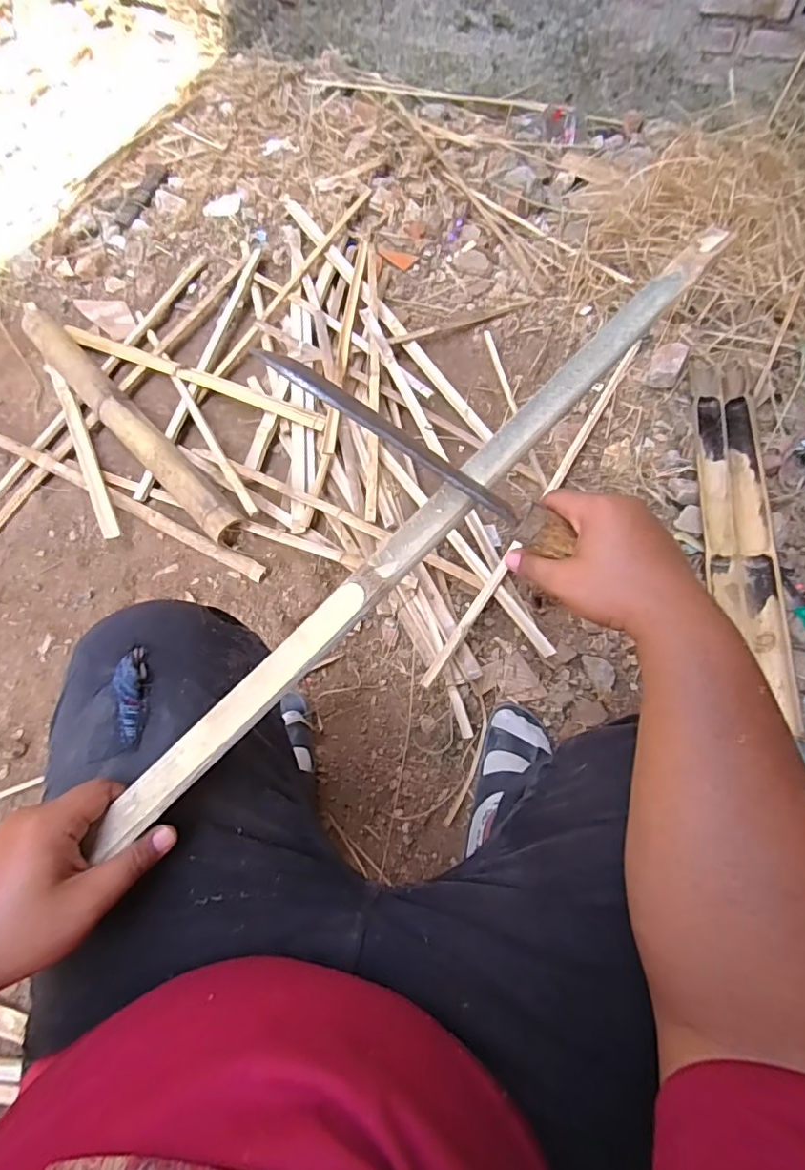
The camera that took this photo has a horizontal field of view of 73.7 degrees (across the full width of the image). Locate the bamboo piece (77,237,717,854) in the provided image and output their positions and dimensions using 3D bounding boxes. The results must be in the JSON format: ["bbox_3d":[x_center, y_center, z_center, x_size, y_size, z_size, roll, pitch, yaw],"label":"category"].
[{"bbox_3d":[0.027,-0.049,0.395,0.622,0.007,0.043,-45,70,-7],"label":"bamboo piece"}]

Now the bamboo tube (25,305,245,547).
[{"bbox_3d":[-0.564,-0.343,1.051,0.068,0.072,0.806,-40,68,-18],"label":"bamboo tube"}]

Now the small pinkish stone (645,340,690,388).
[{"bbox_3d":[0.524,-0.435,1.069,0.059,0.053,0.090,25,67,15],"label":"small pinkish stone"}]

